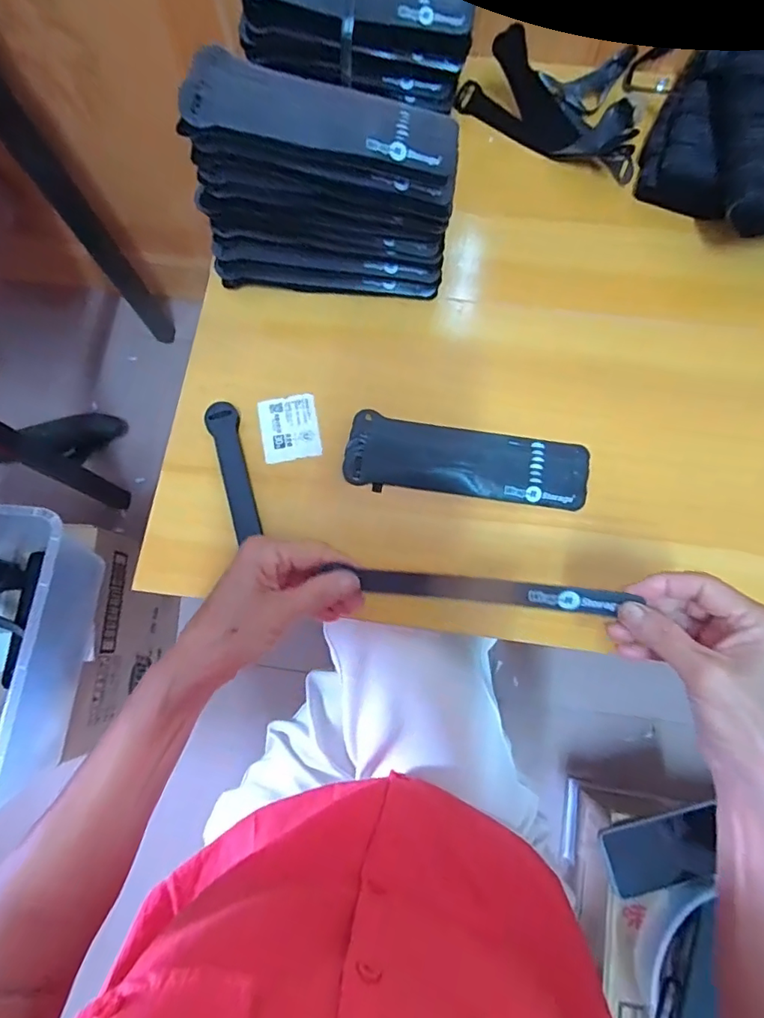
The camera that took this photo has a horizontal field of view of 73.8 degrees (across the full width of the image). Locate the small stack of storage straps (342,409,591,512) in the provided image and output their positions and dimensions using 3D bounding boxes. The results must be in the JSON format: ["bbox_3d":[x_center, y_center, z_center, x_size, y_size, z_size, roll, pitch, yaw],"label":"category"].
[{"bbox_3d":[0.071,-0.040,0.428,0.198,0.011,0.064,10,77,3],"label":"small stack of storage straps"}]

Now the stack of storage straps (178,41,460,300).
[{"bbox_3d":[-0.044,-0.264,0.419,0.197,0.133,0.097,3,77,2],"label":"stack of storage straps"}]

